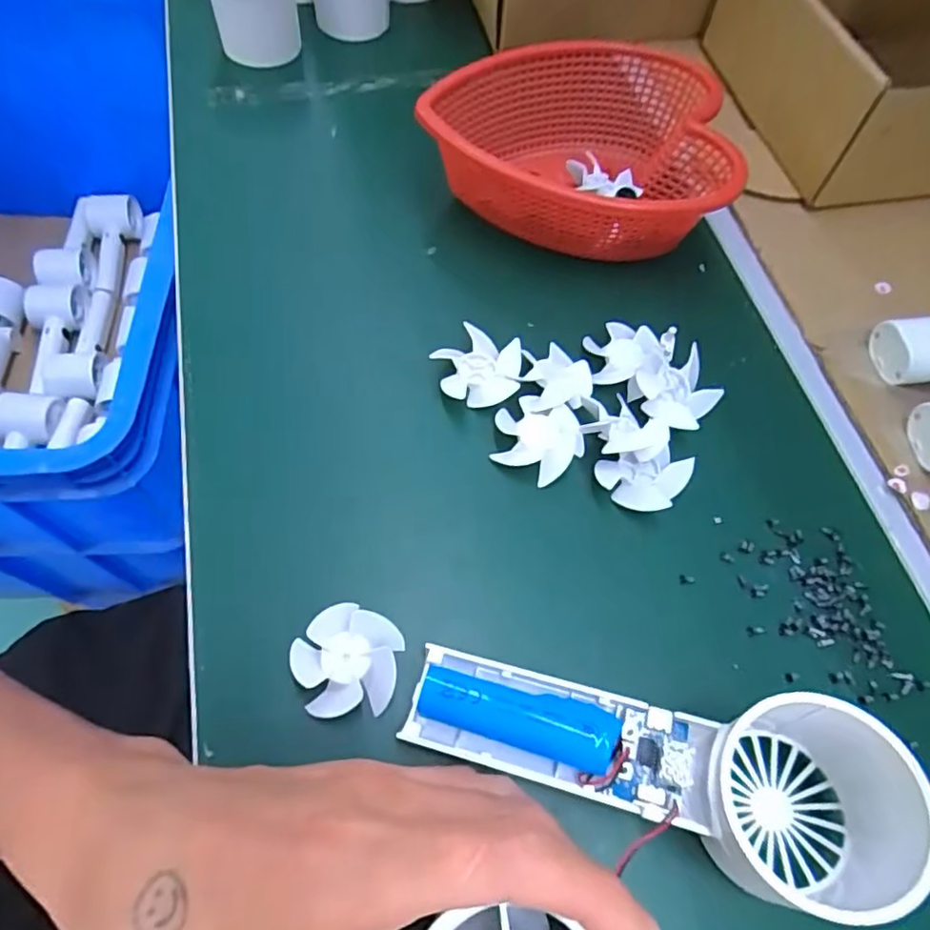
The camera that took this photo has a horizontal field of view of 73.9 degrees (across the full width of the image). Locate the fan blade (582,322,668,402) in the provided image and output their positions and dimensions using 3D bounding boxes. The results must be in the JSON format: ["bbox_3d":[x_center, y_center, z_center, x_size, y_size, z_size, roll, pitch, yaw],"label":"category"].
[{"bbox_3d":[0.078,-0.050,0.297,0.035,0.012,0.038,-5,64,-4],"label":"fan blade"}]

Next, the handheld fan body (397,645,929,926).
[{"bbox_3d":[0.062,0.100,0.201,0.165,0.061,0.056,9,64,2],"label":"handheld fan body"}]

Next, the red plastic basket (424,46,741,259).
[{"bbox_3d":[0.057,-0.163,0.332,0.154,0.058,0.121,1,64,-2],"label":"red plastic basket"}]

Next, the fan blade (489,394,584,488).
[{"bbox_3d":[0.033,-0.011,0.280,0.040,0.012,0.036,20,82,8],"label":"fan blade"}]

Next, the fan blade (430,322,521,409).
[{"bbox_3d":[0.006,-0.046,0.294,0.039,0.018,0.037,0,64,-2],"label":"fan blade"}]

